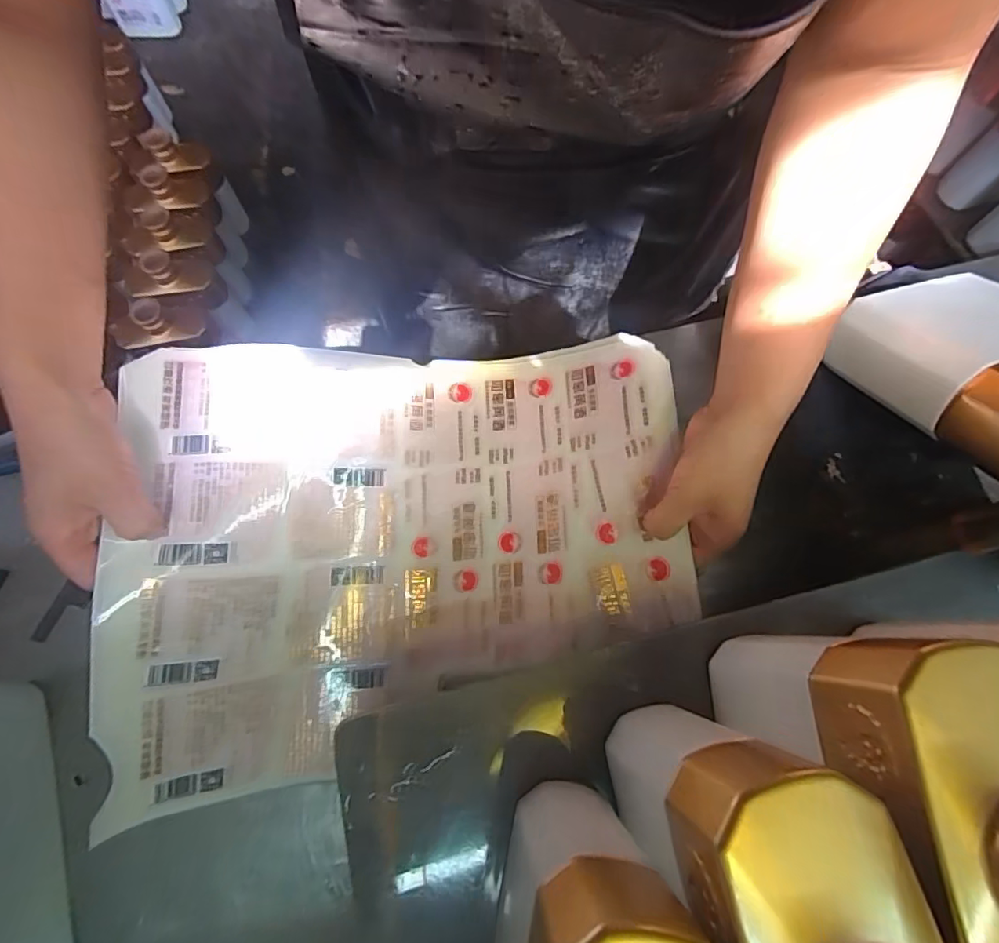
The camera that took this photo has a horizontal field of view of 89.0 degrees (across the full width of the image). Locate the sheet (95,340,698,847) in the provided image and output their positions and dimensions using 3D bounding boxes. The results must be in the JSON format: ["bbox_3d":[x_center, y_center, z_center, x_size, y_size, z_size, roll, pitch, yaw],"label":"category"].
[{"bbox_3d":[-0.064,0.047,0.362,0.405,0.094,0.293,-7,72,-4],"label":"sheet"}]

